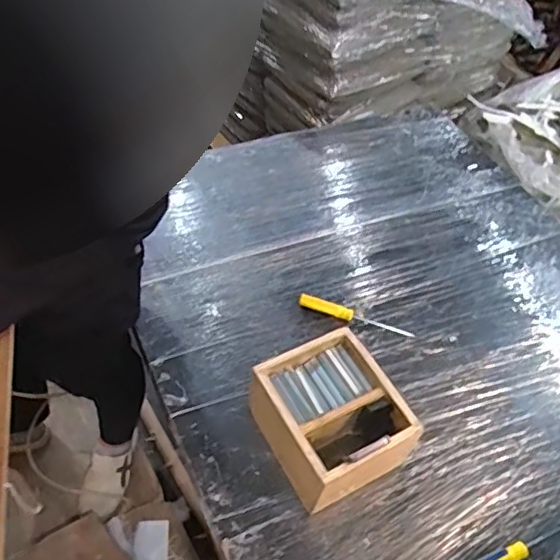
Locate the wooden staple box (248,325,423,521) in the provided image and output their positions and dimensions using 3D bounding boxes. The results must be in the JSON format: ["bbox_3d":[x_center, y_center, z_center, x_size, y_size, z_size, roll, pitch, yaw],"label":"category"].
[{"bbox_3d":[0.083,0.218,0.954,0.192,0.135,0.234,-20,55,-23],"label":"wooden staple box"}]

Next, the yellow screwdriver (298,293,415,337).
[{"bbox_3d":[0.150,0.074,1.158,0.231,0.022,0.028,18,49,7],"label":"yellow screwdriver"}]

